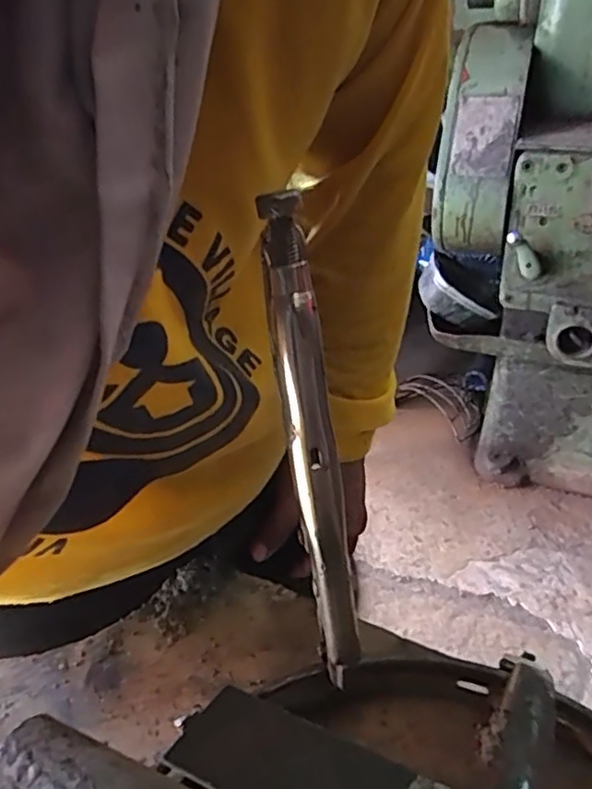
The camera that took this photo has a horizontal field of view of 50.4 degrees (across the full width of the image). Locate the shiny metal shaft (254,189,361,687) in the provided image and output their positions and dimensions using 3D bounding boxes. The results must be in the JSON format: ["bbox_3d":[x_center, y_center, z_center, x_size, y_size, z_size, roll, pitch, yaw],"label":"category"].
[{"bbox_3d":[0.005,0.021,0.206,0.011,0.159,0.016,-11,13,-9],"label":"shiny metal shaft"}]

